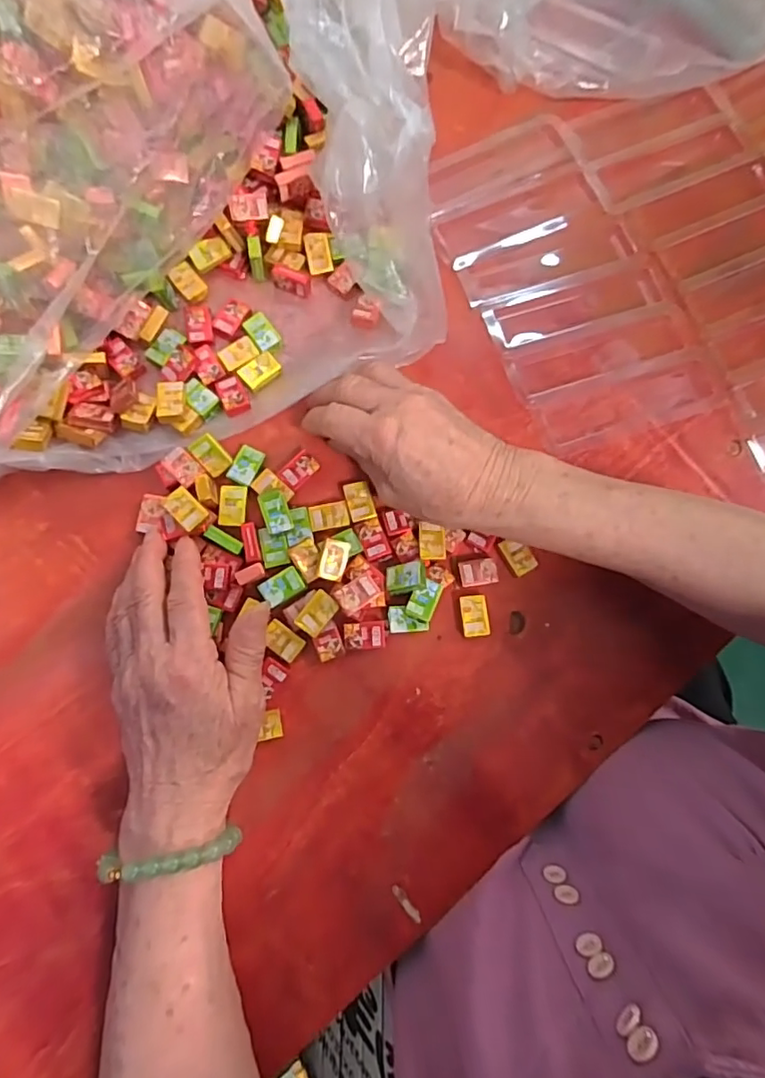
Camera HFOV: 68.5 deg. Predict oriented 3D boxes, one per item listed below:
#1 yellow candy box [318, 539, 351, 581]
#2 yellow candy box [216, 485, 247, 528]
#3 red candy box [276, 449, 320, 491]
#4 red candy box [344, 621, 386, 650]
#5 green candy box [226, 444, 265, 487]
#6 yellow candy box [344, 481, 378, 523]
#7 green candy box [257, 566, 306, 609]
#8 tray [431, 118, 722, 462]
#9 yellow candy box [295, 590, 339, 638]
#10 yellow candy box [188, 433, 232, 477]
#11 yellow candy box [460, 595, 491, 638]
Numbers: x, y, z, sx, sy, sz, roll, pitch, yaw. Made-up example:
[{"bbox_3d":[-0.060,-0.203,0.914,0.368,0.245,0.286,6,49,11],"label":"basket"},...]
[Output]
[{"bbox_3d":[-0.030,0.013,0.351,0.016,0.004,0.025,15,81,-2],"label":"yellow candy box"},{"bbox_3d":[-0.096,-0.022,0.356,0.018,0.004,0.026,3,81,-4],"label":"yellow candy box"},{"bbox_3d":[-0.054,-0.045,0.367,0.016,0.005,0.024,43,81,3],"label":"red candy box"},{"bbox_3d":[-0.011,0.060,0.352,0.025,0.006,0.017,-3,82,-5],"label":"red candy box"},{"bbox_3d":[-0.088,-0.048,0.362,0.017,0.004,0.025,27,81,0],"label":"green candy box"},{"bbox_3d":[-0.015,-0.024,0.365,0.017,0.004,0.026,-15,83,-6],"label":"yellow candy box"},{"bbox_3d":[-0.061,0.029,0.344,0.026,0.005,0.017,-32,85,-8],"label":"green candy box"},{"bbox_3d":[0.128,-0.184,0.403,0.131,0.013,0.246,-27,84,-7],"label":"tray"},{"bbox_3d":[-0.040,0.045,0.344,0.017,0.008,0.026,38,81,2],"label":"yellow candy box"},{"bbox_3d":[-0.110,-0.053,0.358,0.018,0.005,0.024,-43,108,-11],"label":"yellow candy box"},{"bbox_3d":[0.059,0.049,0.359,0.018,0.008,0.026,-7,82,-5],"label":"yellow candy box"}]

